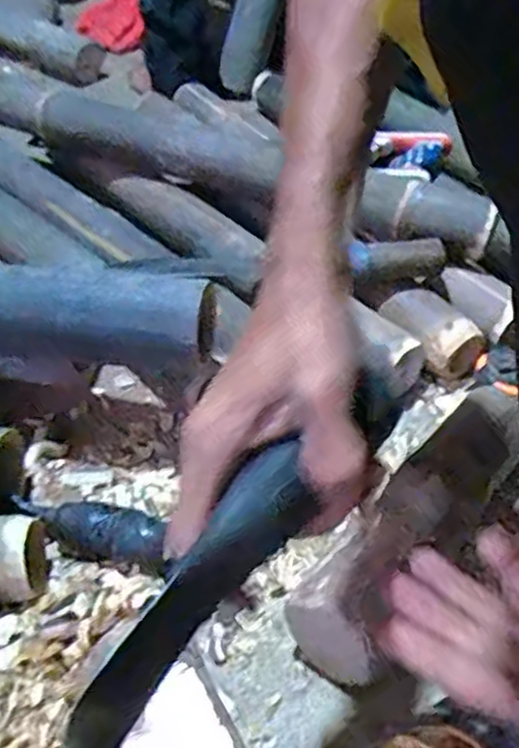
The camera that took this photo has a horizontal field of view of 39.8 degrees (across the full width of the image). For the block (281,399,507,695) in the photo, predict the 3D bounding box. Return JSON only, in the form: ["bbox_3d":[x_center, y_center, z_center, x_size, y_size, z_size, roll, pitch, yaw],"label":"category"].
[{"bbox_3d":[0.116,0.107,0.523,0.074,0.071,0.246,29,49,27],"label":"block"}]

